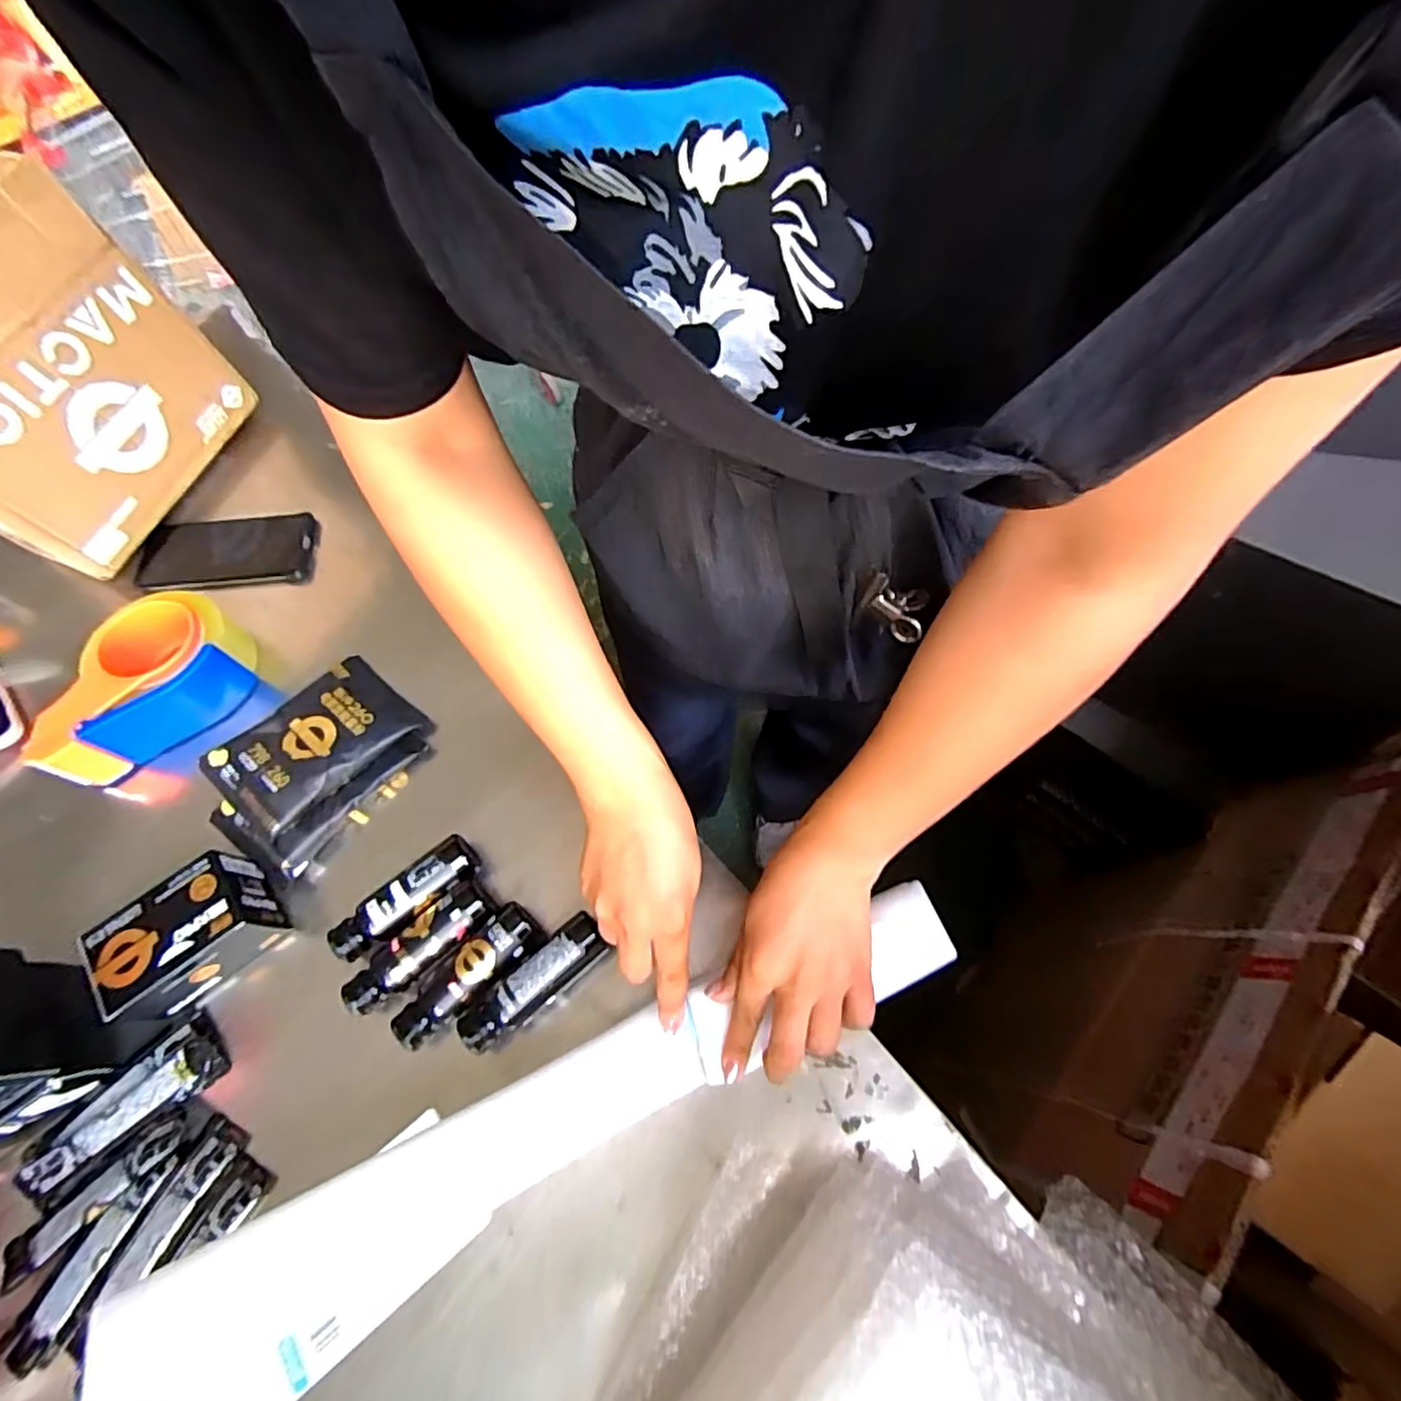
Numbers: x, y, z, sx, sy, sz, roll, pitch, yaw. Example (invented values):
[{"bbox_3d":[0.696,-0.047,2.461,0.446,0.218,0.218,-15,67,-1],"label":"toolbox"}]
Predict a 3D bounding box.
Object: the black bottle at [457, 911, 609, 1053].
[{"bbox_3d":[-0.113,0.196,0.443,0.105,0.041,0.034,-38,69,-13],"label":"black bottle"}]

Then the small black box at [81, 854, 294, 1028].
[{"bbox_3d":[-0.360,0.167,0.459,0.102,0.063,0.065,-39,69,-13],"label":"small black box"}]

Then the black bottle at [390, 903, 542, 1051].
[{"bbox_3d":[-0.159,0.190,0.446,0.107,0.038,0.033,-40,70,-14],"label":"black bottle"}]

